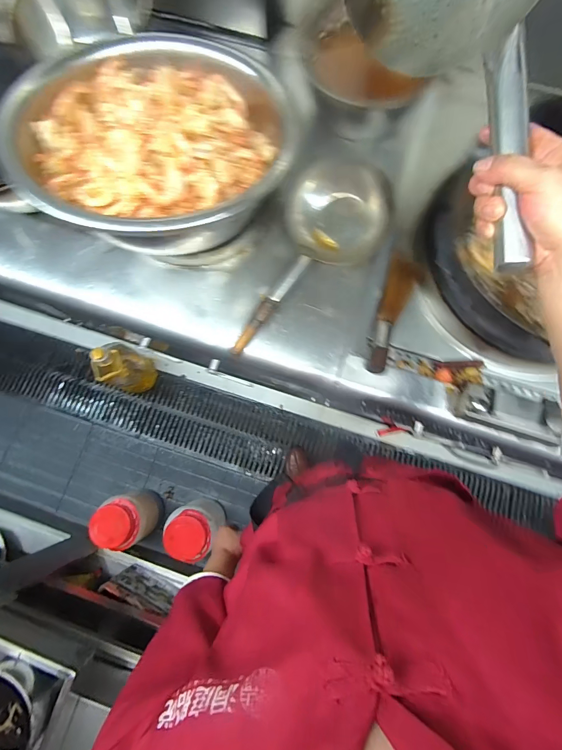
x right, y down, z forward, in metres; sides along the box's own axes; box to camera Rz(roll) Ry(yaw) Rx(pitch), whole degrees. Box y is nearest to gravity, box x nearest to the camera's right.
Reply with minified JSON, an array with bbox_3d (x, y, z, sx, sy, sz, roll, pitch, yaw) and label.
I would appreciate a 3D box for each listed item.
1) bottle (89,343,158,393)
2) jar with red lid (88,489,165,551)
[{"bbox_3d":[-0.599,-0.021,1.368,0.137,0.366,0.170,26,81,6],"label":"bottle"},{"bbox_3d":[-0.530,0.506,1.281,0.165,0.246,0.171,0,79,1],"label":"jar with red lid"}]

